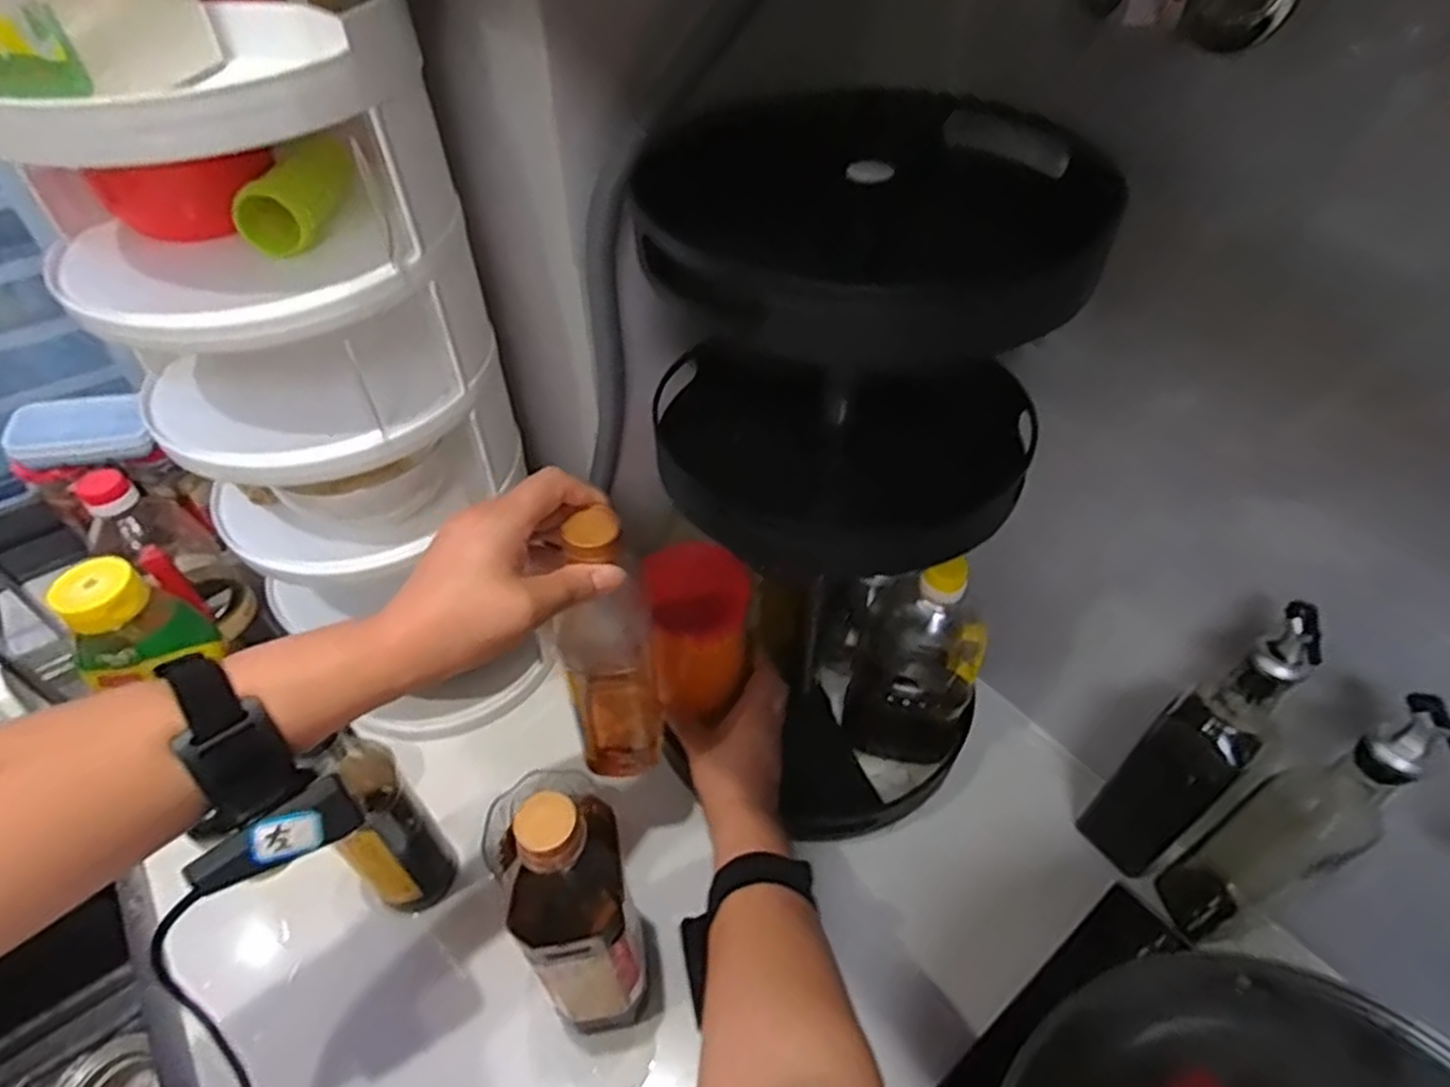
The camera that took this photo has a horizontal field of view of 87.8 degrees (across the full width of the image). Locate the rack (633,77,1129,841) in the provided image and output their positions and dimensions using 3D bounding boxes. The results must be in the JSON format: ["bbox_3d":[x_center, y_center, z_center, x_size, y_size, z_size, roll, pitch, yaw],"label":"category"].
[{"bbox_3d":[0.093,-0.018,0.564,0.230,0.493,0.275,-6,47,-4],"label":"rack"}]

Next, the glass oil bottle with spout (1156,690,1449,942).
[{"bbox_3d":[0.380,0.191,0.505,0.055,0.285,0.056,-19,49,-16],"label":"glass oil bottle with spout"}]

